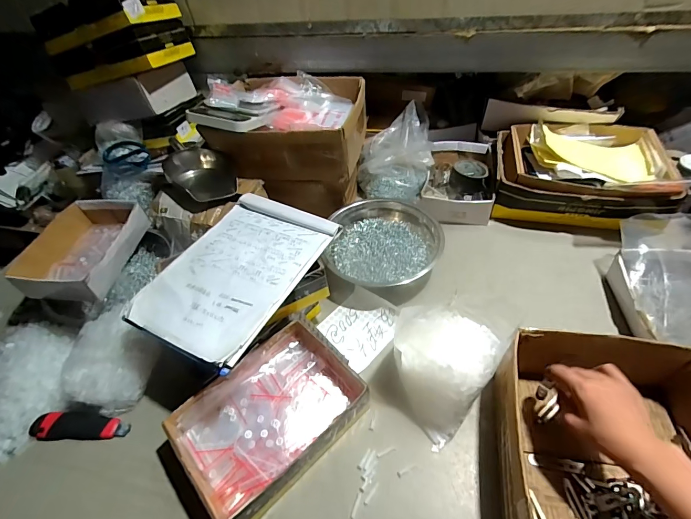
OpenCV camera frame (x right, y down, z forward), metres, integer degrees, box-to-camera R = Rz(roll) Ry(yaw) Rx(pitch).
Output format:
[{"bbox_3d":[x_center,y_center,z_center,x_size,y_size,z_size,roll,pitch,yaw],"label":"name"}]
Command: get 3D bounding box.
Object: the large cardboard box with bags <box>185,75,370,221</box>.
[{"bbox_3d":[-0.128,-0.290,0.890,0.340,0.240,0.268,7,48,13],"label":"large cardboard box with bags"}]

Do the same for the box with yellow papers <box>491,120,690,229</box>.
[{"bbox_3d":[0.527,-0.202,0.837,0.345,0.123,0.257,13,50,18],"label":"box with yellow papers"}]

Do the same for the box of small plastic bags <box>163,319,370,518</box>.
[{"bbox_3d":[-0.110,0.234,0.555,0.251,0.077,0.179,-38,54,-26],"label":"box of small plastic bags"}]

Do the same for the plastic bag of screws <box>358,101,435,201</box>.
[{"bbox_3d":[0.126,-0.268,0.920,0.177,0.140,0.207,9,49,14],"label":"plastic bag of screws"}]

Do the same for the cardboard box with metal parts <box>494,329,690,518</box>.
[{"bbox_3d":[0.333,0.259,0.446,0.262,0.126,0.309,2,47,8],"label":"cardboard box with metal parts"}]

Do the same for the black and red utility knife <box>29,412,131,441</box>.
[{"bbox_3d":[-0.429,0.270,0.595,0.150,0.027,0.042,-2,47,4],"label":"black and red utility knife"}]

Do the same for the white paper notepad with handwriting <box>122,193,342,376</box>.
[{"bbox_3d":[-0.174,0.013,0.600,0.217,0.012,0.313,19,52,23],"label":"white paper notepad with handwriting"}]

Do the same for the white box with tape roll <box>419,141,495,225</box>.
[{"bbox_3d":[0.278,-0.197,0.906,0.154,0.058,0.257,7,48,13],"label":"white box with tape roll"}]

